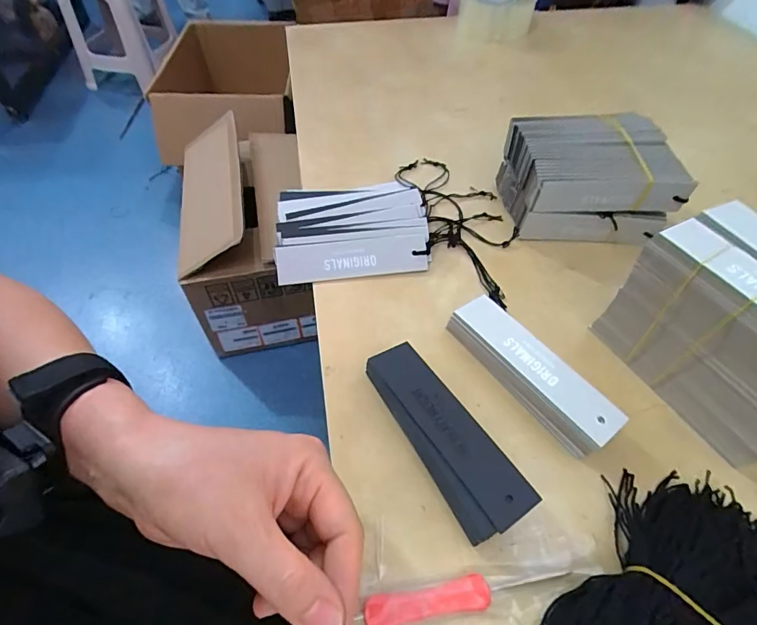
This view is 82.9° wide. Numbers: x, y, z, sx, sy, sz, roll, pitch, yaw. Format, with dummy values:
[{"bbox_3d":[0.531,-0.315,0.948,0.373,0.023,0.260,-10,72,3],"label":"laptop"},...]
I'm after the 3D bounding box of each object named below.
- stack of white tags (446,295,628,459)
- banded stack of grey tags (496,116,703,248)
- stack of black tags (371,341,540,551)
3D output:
[{"bbox_3d":[0.105,0.041,0.301,0.036,0.027,0.125,-30,59,-24],"label":"stack of white tags"},{"bbox_3d":[0.190,-0.122,0.398,0.135,0.082,0.095,0,51,-2],"label":"banded stack of grey tags"},{"bbox_3d":[0.038,0.076,0.270,0.041,0.024,0.126,-26,57,-21],"label":"stack of black tags"}]

